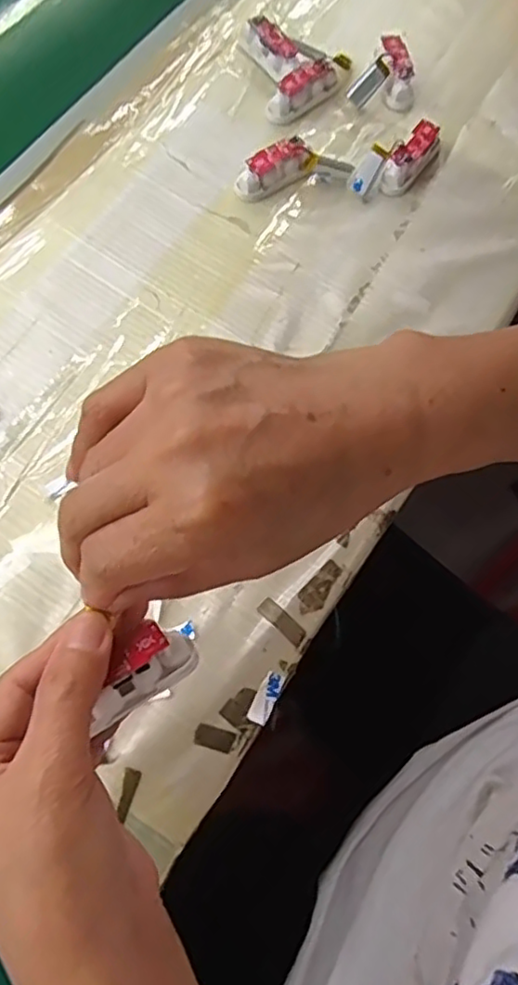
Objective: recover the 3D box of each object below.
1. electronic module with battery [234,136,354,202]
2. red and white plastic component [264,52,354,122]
[{"bbox_3d":[0.022,-0.225,0.440,0.077,0.022,0.028,-11,70,-6],"label":"electronic module with battery"},{"bbox_3d":[0.034,-0.294,0.466,0.064,0.021,0.023,-41,76,-16],"label":"red and white plastic component"}]

